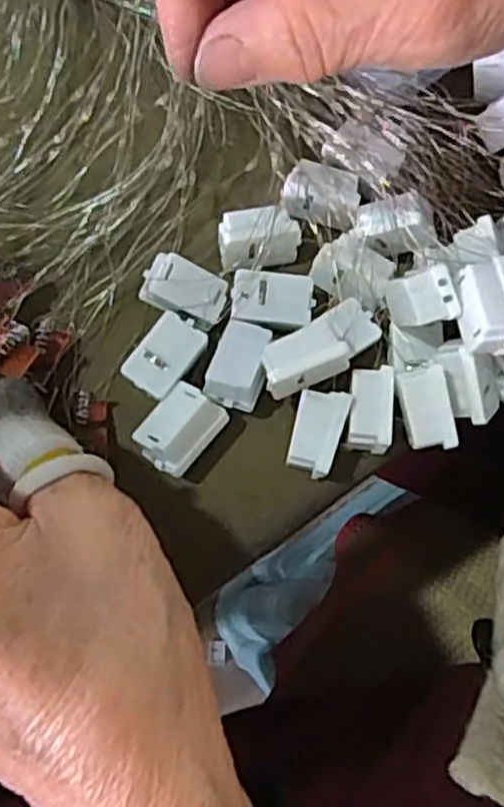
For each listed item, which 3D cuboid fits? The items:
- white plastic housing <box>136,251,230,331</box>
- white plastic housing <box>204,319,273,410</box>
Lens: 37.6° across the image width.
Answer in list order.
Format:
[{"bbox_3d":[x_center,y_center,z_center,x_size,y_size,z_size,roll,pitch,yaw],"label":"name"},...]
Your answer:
[{"bbox_3d":[-0.022,-0.038,0.239,0.027,0.009,0.017,25,72,3],"label":"white plastic housing"},{"bbox_3d":[-0.004,-0.014,0.234,0.017,0.005,0.028,15,72,0],"label":"white plastic housing"}]

